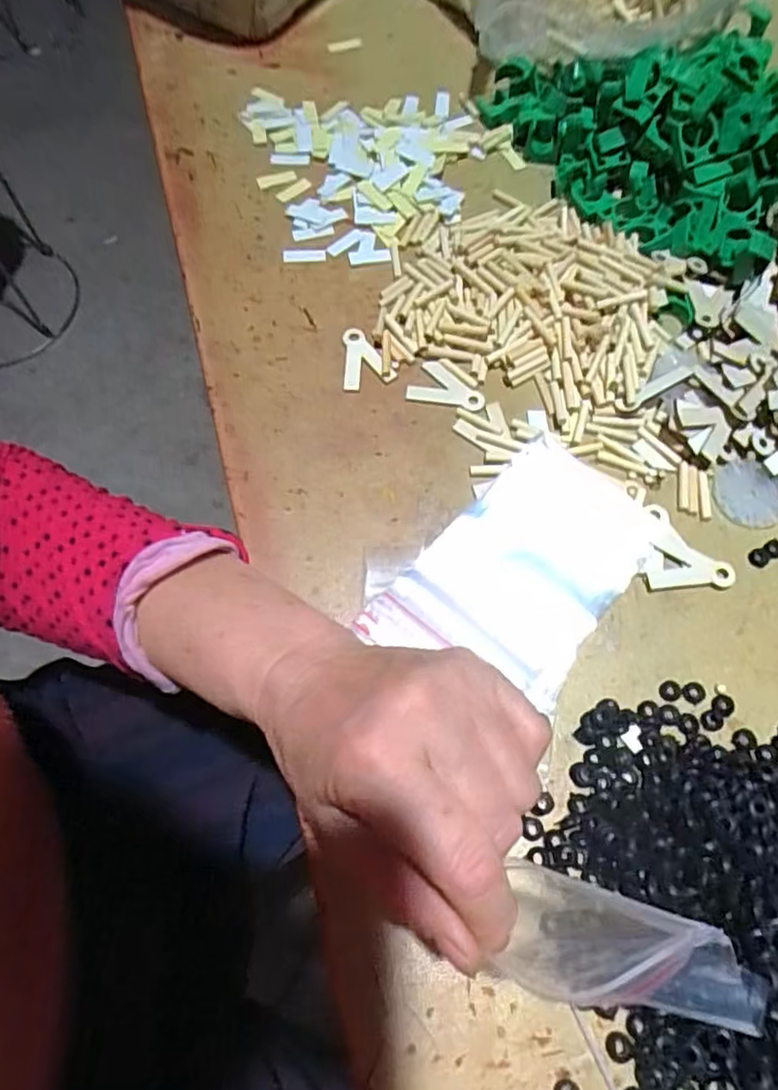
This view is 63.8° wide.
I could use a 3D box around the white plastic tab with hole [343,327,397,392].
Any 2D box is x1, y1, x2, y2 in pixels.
[{"bbox_3d":[-0.012,-0.113,0.377,0.030,0.004,0.044,-1,66,-3],"label":"white plastic tab with hole"}]

